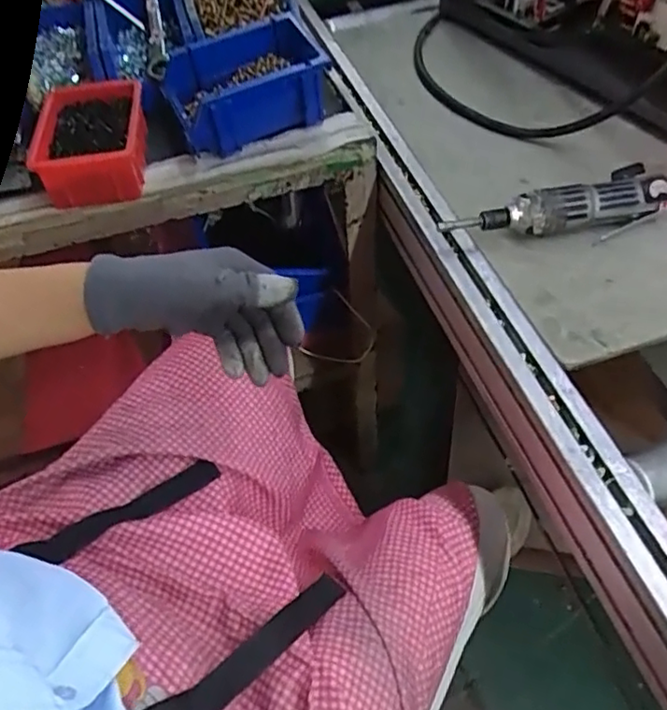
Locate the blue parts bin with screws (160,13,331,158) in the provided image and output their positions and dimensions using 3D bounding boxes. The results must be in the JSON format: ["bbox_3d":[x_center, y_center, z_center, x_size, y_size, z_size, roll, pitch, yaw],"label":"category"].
[{"bbox_3d":[-0.101,-0.289,0.660,0.148,0.082,0.132,-20,56,-11],"label":"blue parts bin with screws"}]

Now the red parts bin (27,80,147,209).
[{"bbox_3d":[-0.243,-0.218,0.627,0.097,0.053,0.147,-8,54,-2],"label":"red parts bin"}]

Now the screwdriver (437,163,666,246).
[{"bbox_3d":[0.240,-0.140,0.579,0.270,0.039,0.050,-11,54,-4],"label":"screwdriver"}]

